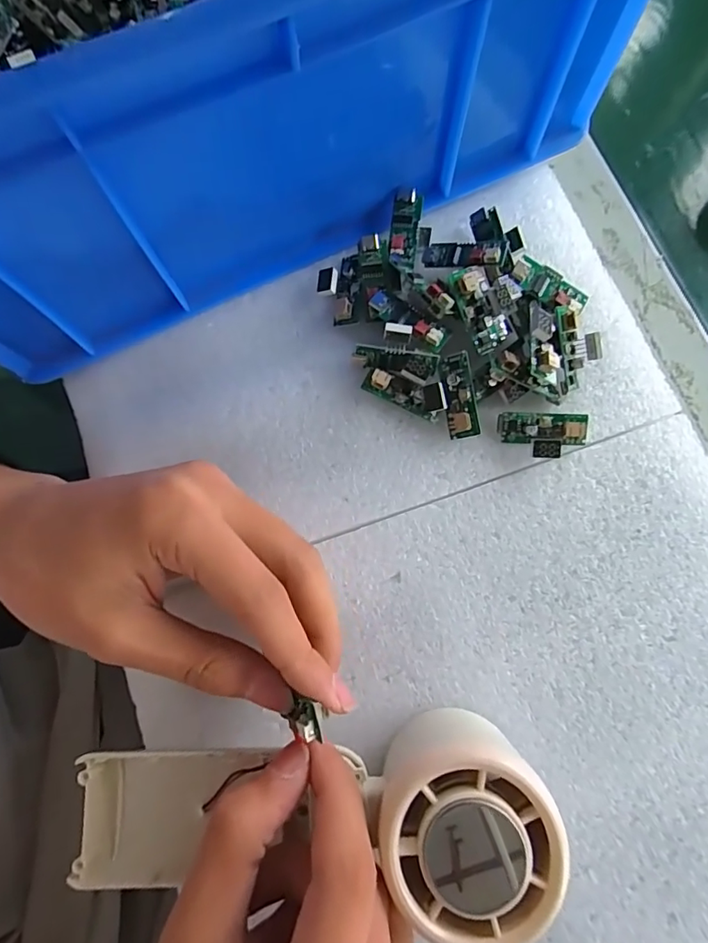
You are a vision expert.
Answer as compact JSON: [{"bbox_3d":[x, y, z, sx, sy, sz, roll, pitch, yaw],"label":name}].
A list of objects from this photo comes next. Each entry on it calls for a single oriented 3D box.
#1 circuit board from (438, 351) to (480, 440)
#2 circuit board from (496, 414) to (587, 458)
[{"bbox_3d":[0.048,-0.034,0.227,0.014,0.005,0.038,-9,89,14],"label":"circuit board"},{"bbox_3d":[0.086,-0.016,0.224,0.038,0.010,0.021,3,78,1],"label":"circuit board"}]

